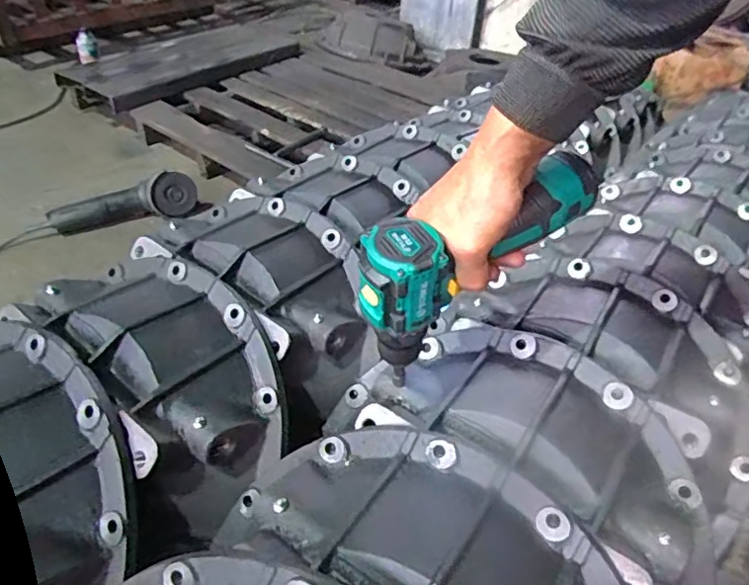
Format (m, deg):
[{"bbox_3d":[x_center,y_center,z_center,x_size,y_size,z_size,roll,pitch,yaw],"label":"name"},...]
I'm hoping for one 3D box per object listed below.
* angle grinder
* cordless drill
[{"bbox_3d":[-0.539,-0.196,1.235,0.303,0.090,0.077,-16,43,-24],"label":"angle grinder"},{"bbox_3d":[0.087,-0.027,0.465,0.213,0.132,0.048,-31,47,-6],"label":"cordless drill"}]

